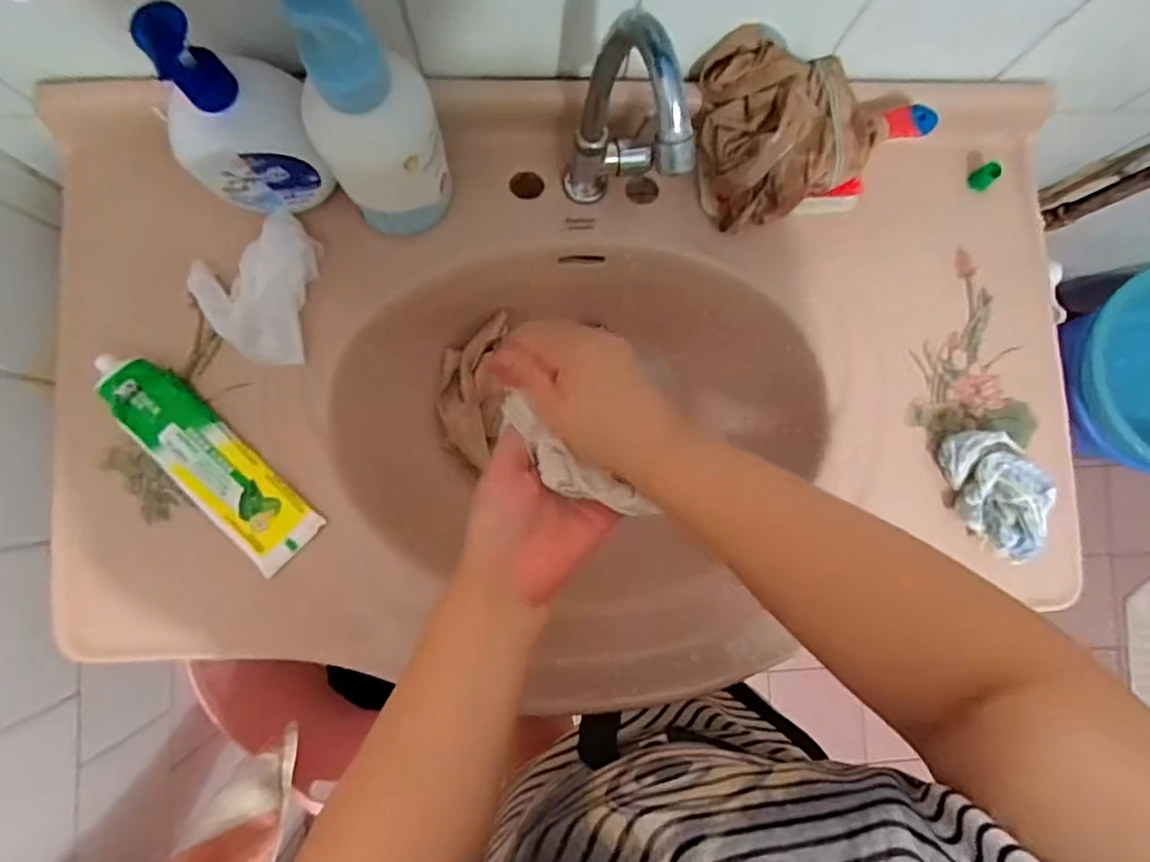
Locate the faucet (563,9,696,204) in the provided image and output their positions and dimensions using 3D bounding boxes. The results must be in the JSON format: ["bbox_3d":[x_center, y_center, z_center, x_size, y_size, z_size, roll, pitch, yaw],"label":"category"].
[{"bbox_3d":[0.030,-0.179,0.396,0.050,0.202,0.103,-8,87,-5],"label":"faucet"}]

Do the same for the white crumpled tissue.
[{"bbox_3d":[-0.237,-0.108,0.466,0.096,0.031,0.099,-39,89,-6],"label":"white crumpled tissue"}]

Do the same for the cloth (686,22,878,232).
[{"bbox_3d":[0.155,-0.236,0.471,0.113,0.083,0.124,-22,88,-5],"label":"cloth"}]

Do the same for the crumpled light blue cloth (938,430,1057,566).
[{"bbox_3d":[0.332,0.050,0.469,0.051,0.046,0.106,-20,88,-5],"label":"crumpled light blue cloth"}]

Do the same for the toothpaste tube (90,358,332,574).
[{"bbox_3d":[-0.277,0.021,0.449,0.056,0.027,0.193,-44,90,-6],"label":"toothpaste tube"}]

